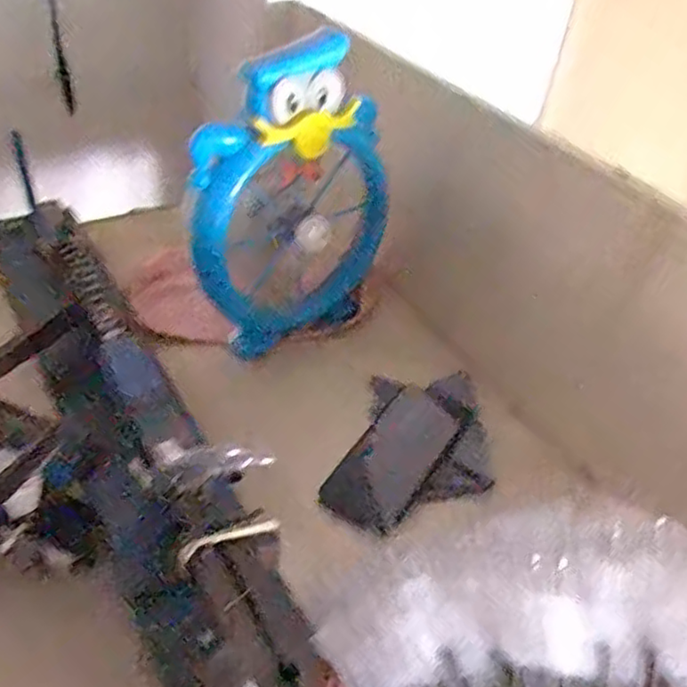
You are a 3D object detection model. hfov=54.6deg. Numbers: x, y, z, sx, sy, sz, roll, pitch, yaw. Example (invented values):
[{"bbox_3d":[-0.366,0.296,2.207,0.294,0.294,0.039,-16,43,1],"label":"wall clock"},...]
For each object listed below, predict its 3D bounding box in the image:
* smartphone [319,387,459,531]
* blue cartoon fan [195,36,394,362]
[{"bbox_3d":[0.049,0.102,0.621,0.076,0.005,0.159,22,49,27],"label":"smartphone"},{"bbox_3d":[-0.045,-0.134,0.674,0.217,0.296,0.062,-26,50,-32],"label":"blue cartoon fan"}]

